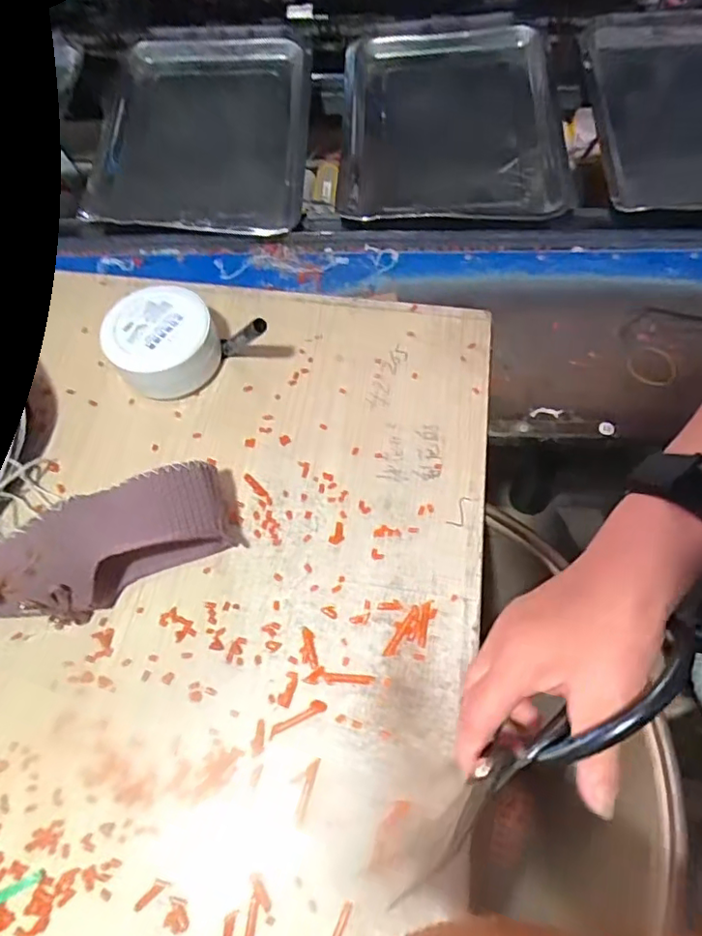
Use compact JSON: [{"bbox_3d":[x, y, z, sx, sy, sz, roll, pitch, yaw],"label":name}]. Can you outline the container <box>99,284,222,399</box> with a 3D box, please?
[{"bbox_3d":[-0.187,-0.122,0.558,0.101,0.058,0.104,-1,64,2],"label":"container"}]

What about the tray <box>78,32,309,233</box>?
[{"bbox_3d":[-0.193,-0.444,0.775,0.246,0.080,0.359,0,64,3],"label":"tray"}]

